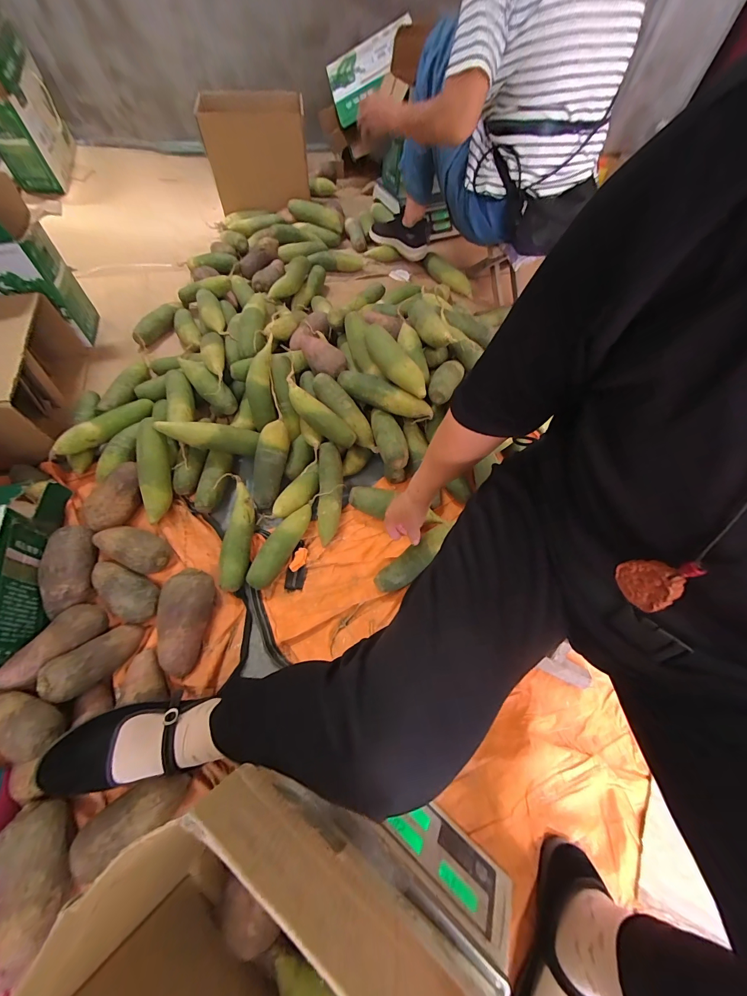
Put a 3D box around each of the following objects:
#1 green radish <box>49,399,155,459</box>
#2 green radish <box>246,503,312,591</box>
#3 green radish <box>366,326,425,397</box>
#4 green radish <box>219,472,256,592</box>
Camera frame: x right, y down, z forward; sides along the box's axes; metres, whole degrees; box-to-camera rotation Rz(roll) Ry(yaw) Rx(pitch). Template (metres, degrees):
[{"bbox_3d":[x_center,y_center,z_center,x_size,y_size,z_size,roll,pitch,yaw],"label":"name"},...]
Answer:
[{"bbox_3d":[-0.591,-0.160,0.757,0.058,0.045,0.224,28,50,11],"label":"green radish"},{"bbox_3d":[-0.178,0.091,0.674,0.049,0.052,0.190,27,63,10],"label":"green radish"},{"bbox_3d":[0.043,-0.290,0.724,0.066,0.057,0.201,-25,66,-16],"label":"green radish"},{"bbox_3d":[-0.268,0.065,0.684,0.060,0.056,0.232,-5,62,-7],"label":"green radish"}]

